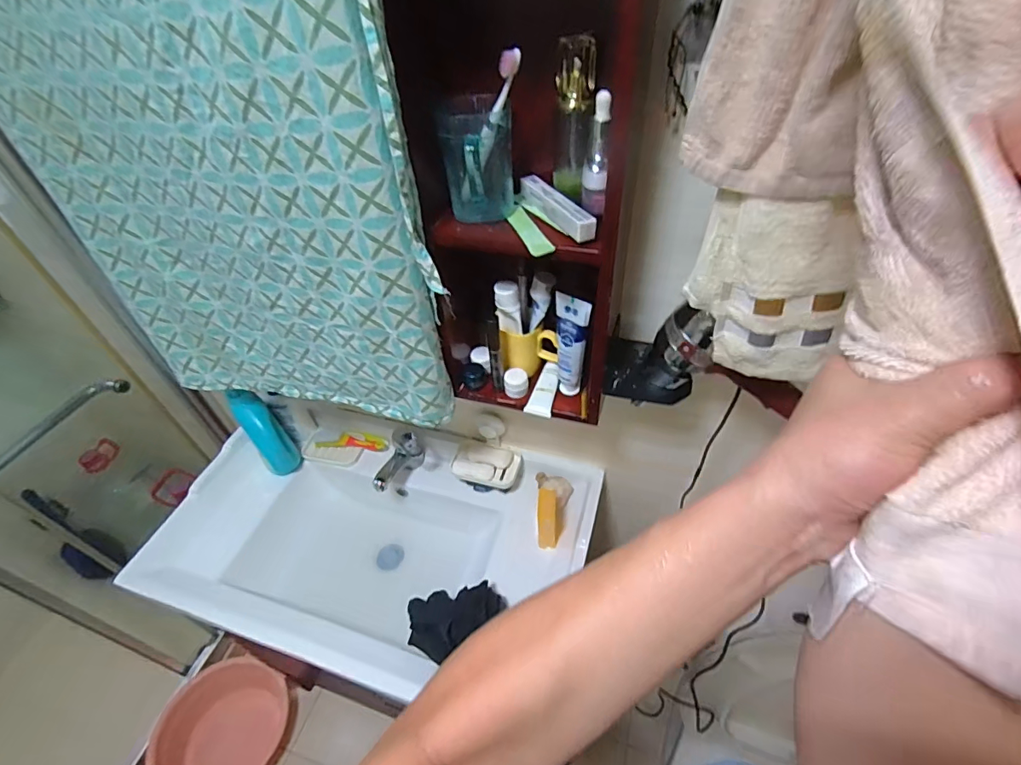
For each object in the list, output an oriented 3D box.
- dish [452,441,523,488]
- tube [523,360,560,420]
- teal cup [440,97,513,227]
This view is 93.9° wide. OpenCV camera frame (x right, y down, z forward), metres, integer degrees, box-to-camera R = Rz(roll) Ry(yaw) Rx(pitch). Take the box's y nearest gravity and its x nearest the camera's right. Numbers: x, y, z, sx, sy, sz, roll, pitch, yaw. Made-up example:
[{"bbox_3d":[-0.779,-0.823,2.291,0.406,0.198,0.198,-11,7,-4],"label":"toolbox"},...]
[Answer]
[{"bbox_3d":[-0.050,0.169,0.968,0.137,0.044,0.071,10,47,13],"label":"dish"},{"bbox_3d":[0.052,0.007,0.708,0.036,0.018,0.099,10,47,14],"label":"tube"},{"bbox_3d":[-0.034,-0.245,0.528,0.073,0.117,0.082,-4,45,0],"label":"teal cup"}]

